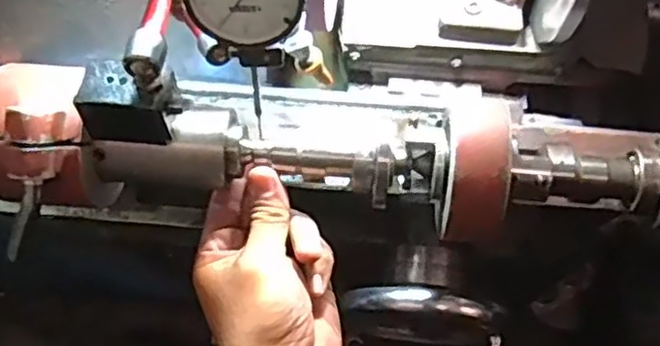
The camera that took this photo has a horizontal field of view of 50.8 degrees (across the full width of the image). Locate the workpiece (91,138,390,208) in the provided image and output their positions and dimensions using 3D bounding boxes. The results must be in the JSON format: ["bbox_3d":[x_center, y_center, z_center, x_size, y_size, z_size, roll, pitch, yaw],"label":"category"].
[{"bbox_3d":[-0.051,-0.001,0.400,0.166,0.038,0.029,2,71,-1],"label":"workpiece"}]

